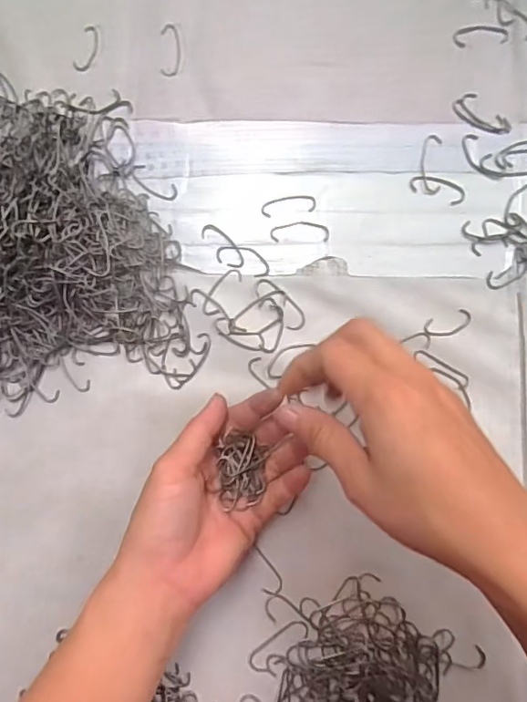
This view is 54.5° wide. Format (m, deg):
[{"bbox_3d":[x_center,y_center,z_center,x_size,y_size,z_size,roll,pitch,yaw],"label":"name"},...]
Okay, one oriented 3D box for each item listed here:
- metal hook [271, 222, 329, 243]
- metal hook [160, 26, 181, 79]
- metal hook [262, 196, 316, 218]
[{"bbox_3d":[0.025,-0.082,0.350,0.040,0.004,0.014,-1,86,3],"label":"metal hook"},{"bbox_3d":[-0.065,-0.212,0.359,0.014,0.004,0.039,-1,86,3],"label":"metal hook"},{"bbox_3d":[0.017,-0.100,0.351,0.037,0.004,0.013,-8,86,2],"label":"metal hook"}]

